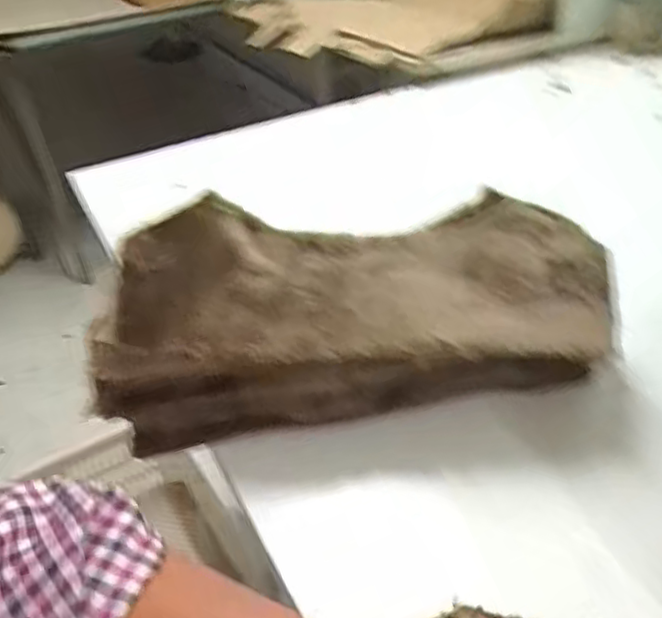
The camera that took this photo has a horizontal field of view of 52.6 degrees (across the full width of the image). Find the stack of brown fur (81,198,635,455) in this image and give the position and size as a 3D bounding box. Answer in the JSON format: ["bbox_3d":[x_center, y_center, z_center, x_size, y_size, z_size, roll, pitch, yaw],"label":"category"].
[{"bbox_3d":[0.014,0.006,0.491,0.359,0.119,0.133,-7,41,-3],"label":"stack of brown fur"}]

